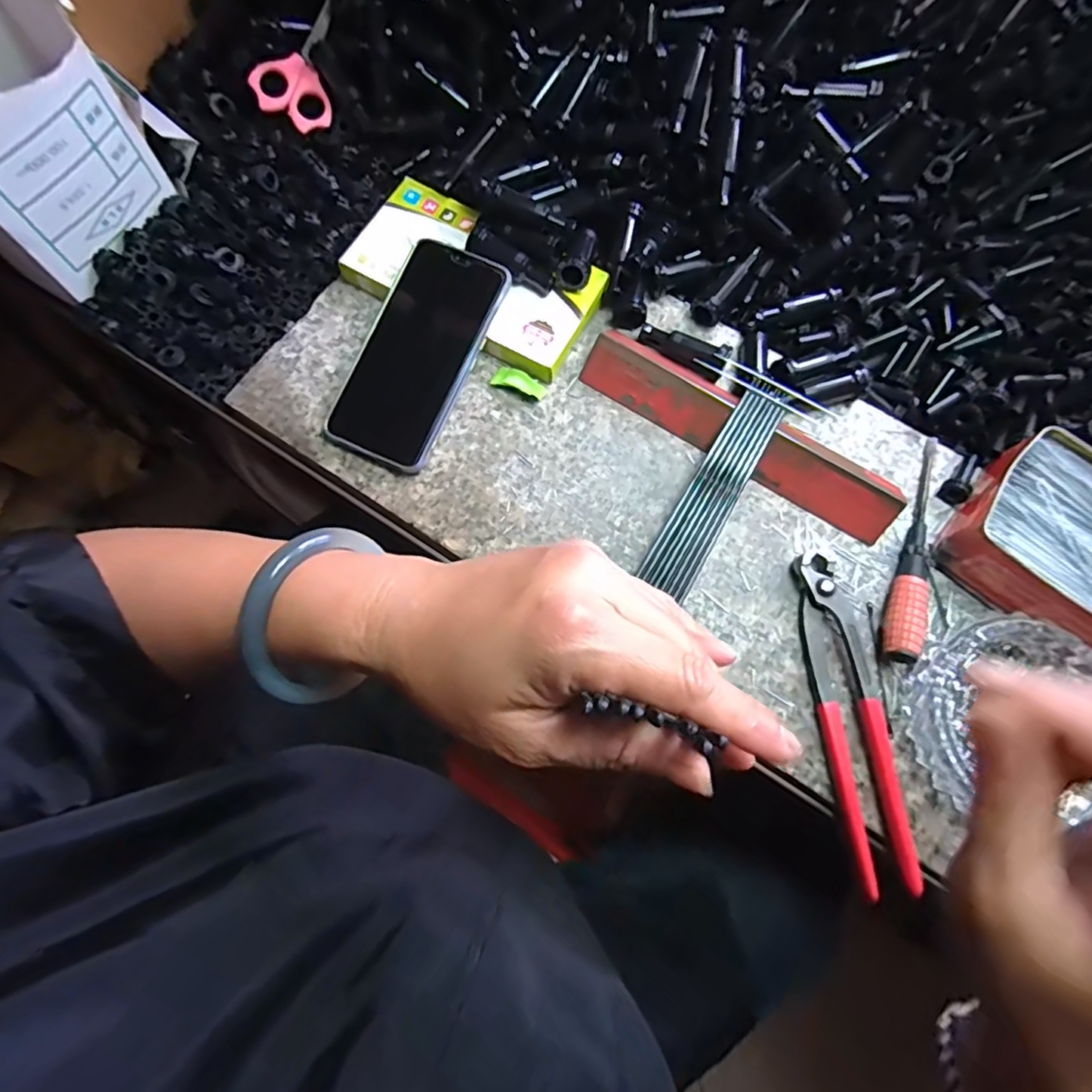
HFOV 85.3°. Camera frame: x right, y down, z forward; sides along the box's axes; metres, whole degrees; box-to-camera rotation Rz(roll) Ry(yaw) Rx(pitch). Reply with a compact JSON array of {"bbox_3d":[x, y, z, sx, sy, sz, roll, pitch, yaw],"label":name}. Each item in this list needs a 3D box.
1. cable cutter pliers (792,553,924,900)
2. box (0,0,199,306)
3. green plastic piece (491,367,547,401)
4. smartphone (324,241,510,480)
[{"bbox_3d":[0.184,0.101,0.357,0.035,0.020,0.189,-3,75,-2],"label":"cable cutter pliers"},{"bbox_3d":[-0.329,-0.267,0.382,0.083,0.134,0.142,31,76,7],"label":"box"},{"bbox_3d":[-0.018,-0.116,0.419,0.038,0.006,0.016,20,75,4],"label":"green plastic piece"},{"bbox_3d":[-0.087,-0.133,0.405,0.073,0.009,0.158,24,84,9],"label":"smartphone"}]

